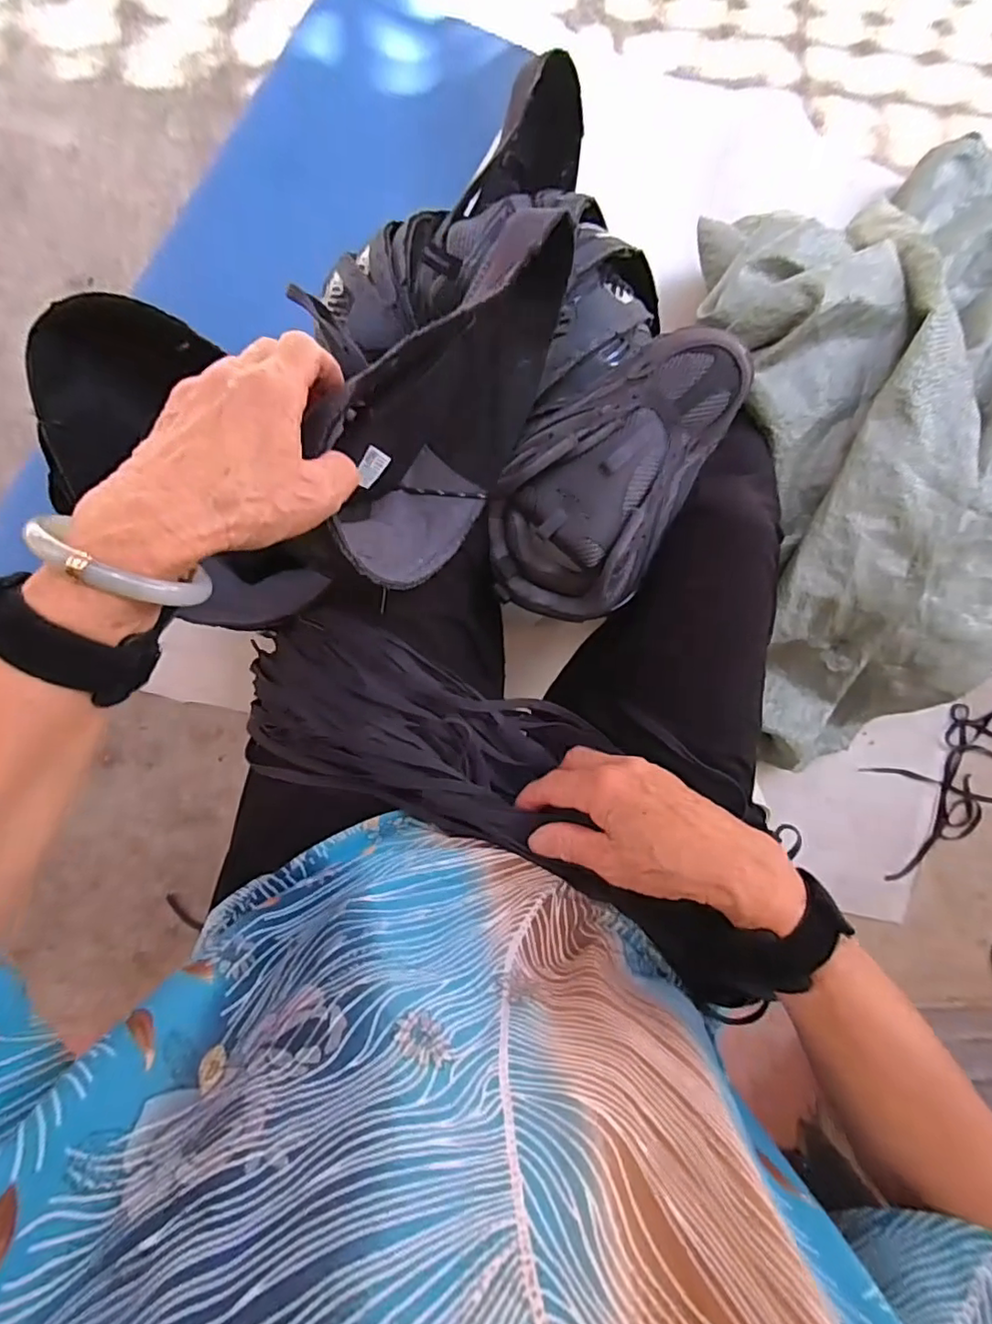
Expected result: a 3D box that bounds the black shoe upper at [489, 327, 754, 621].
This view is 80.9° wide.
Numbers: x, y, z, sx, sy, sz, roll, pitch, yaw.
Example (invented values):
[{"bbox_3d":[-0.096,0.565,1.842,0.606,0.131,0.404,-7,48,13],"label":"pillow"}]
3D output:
[{"bbox_3d":[0.085,-0.141,0.435,0.133,0.062,0.224,28,88,-4],"label":"black shoe upper"}]

